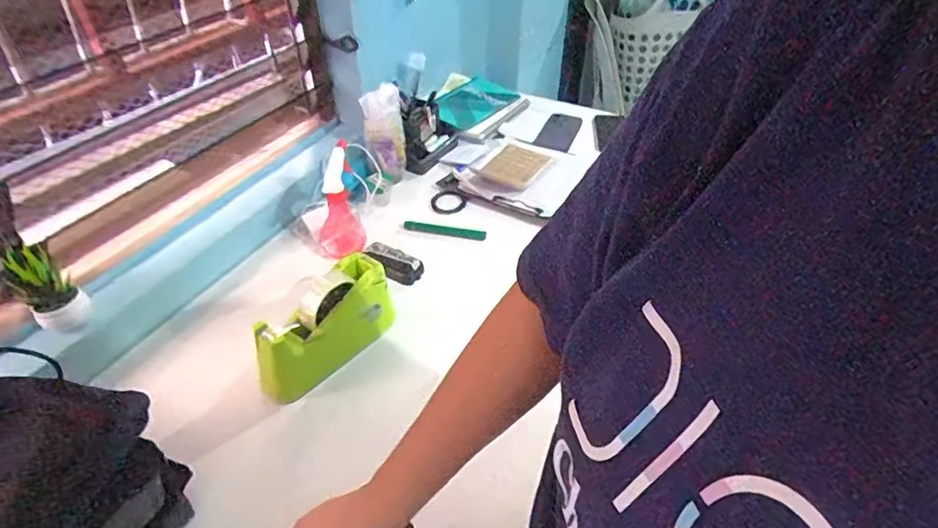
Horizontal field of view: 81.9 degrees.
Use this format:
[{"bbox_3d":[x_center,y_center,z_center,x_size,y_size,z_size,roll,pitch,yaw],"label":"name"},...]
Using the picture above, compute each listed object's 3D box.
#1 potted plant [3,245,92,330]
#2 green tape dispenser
[{"bbox_3d":[-0.519,0.019,0.655,0.045,0.109,0.057,32,51,31],"label":"potted plant"},{"bbox_3d":[-0.194,0.083,0.715,0.075,0.102,0.198,31,50,30],"label":"green tape dispenser"}]

